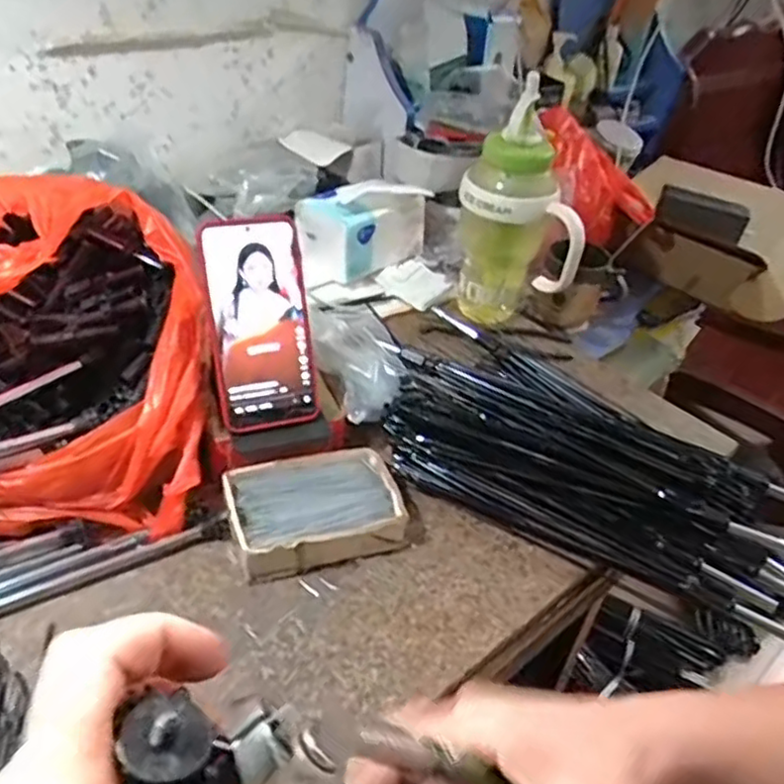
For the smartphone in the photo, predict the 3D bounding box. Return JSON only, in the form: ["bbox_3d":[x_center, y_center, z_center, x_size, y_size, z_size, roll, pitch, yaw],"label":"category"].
[{"bbox_3d":[-0.104,-0.055,0.546,0.081,0.163,0.014,-10,11,-18],"label":"smartphone"}]

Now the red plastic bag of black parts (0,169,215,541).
[{"bbox_3d":[-0.263,-0.040,0.528,0.224,0.201,0.222,0,38,-5],"label":"red plastic bag of black parts"}]

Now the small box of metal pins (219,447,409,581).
[{"bbox_3d":[-0.060,0.093,0.548,0.132,0.036,0.093,-12,41,-20],"label":"small box of metal pins"}]

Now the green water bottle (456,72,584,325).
[{"bbox_3d":[0.144,-0.186,0.765,0.139,0.245,0.093,14,39,12],"label":"green water bottle"}]

